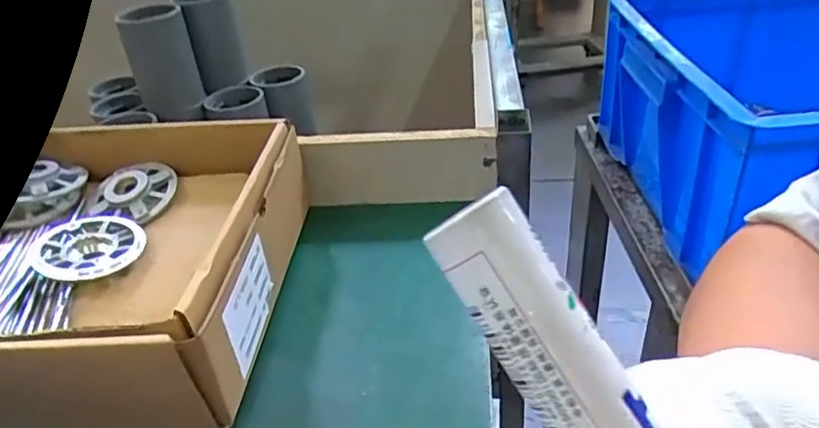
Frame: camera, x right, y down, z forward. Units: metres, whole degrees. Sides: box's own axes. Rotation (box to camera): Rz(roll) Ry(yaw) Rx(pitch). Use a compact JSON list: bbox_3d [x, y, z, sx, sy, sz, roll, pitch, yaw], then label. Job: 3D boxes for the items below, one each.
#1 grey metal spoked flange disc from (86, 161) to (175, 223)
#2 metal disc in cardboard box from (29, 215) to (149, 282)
[{"bbox_3d":[-0.238,-0.020,0.521,0.072,0.022,0.071,-4,34,2],"label":"grey metal spoked flange disc"},{"bbox_3d":[-0.251,0.024,0.474,0.078,0.013,0.067,-24,45,-34],"label":"metal disc in cardboard box"}]

